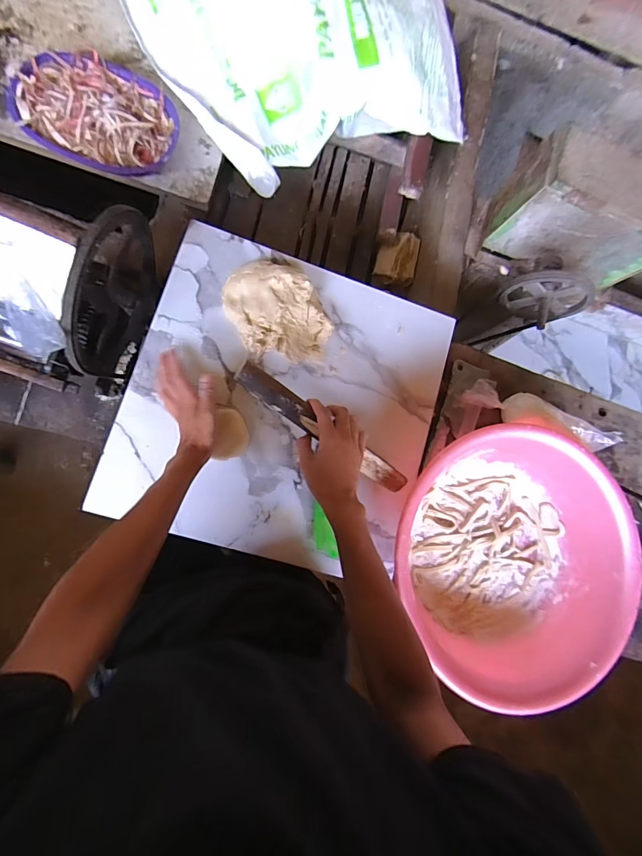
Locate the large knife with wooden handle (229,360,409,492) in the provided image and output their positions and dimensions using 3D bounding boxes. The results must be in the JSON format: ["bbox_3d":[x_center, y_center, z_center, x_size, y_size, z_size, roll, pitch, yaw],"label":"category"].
[{"bbox_3d":[0.013,0.008,0.573,0.308,0.023,0.034,36,83,-21],"label":"large knife with wooden handle"}]

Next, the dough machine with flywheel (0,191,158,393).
[{"bbox_3d":[-0.422,-0.219,0.601,0.236,0.264,0.290,20,80,-10],"label":"dough machine with flywheel"}]

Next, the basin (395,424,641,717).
[{"bbox_3d":[0.316,0.207,0.653,0.393,0.144,0.407,1,84,-13],"label":"basin"}]

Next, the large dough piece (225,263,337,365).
[{"bbox_3d":[-0.069,-0.188,0.643,0.144,0.037,0.189,-33,92,-14],"label":"large dough piece"}]

